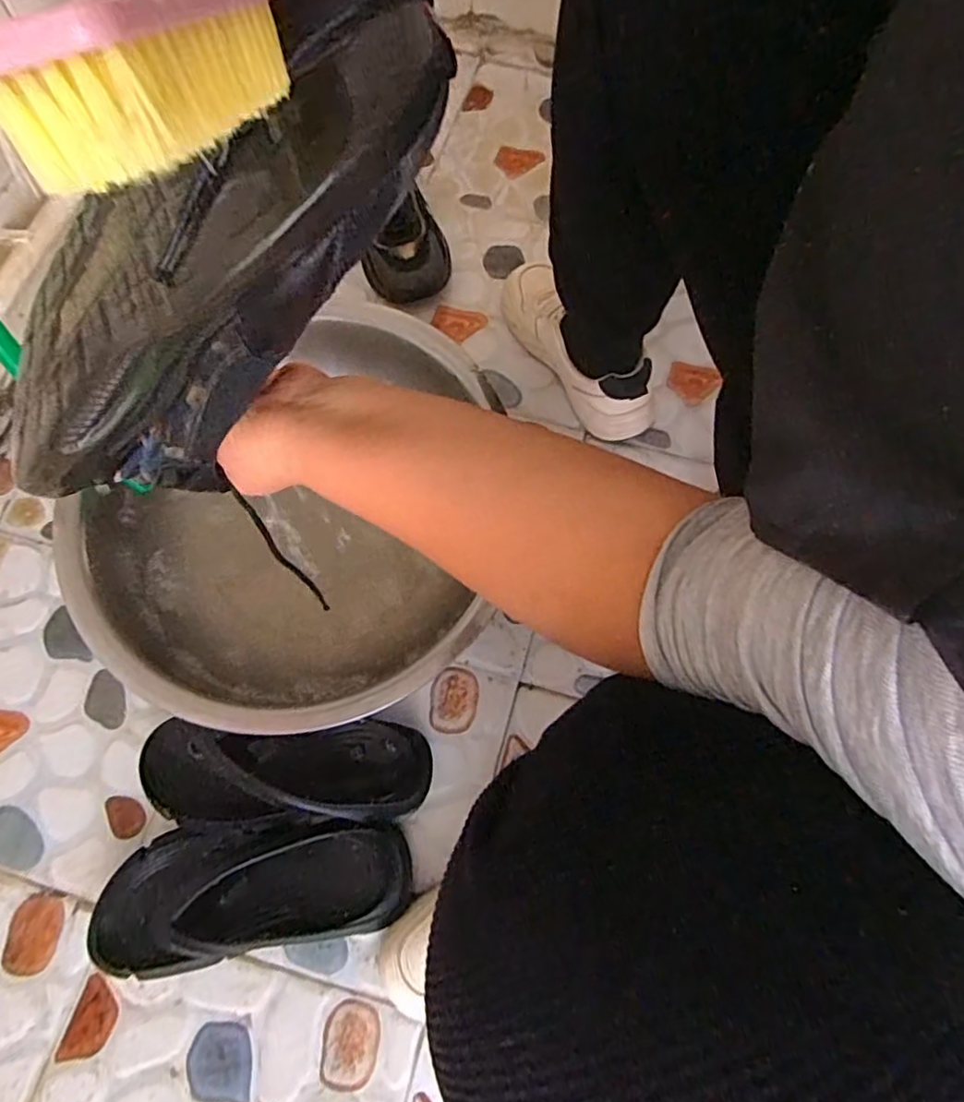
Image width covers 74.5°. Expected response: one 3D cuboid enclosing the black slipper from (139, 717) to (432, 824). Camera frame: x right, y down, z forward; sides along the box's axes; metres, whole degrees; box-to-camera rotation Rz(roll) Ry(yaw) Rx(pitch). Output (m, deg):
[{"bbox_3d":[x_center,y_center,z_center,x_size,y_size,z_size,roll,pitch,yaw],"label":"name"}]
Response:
[{"bbox_3d":[-0.177,0.199,0.577,0.252,0.056,0.083,1,68,-1],"label":"black slipper"}]

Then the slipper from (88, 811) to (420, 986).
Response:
[{"bbox_3d":[-0.194,0.285,0.541,0.252,0.063,0.105,-10,71,-4],"label":"slipper"}]

